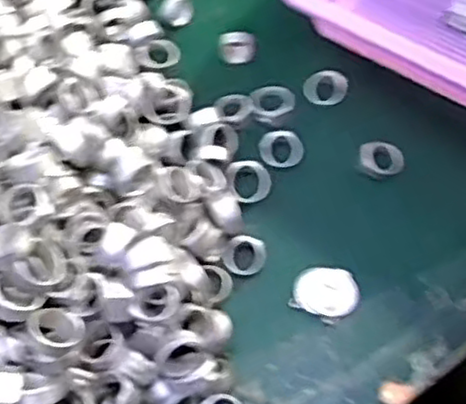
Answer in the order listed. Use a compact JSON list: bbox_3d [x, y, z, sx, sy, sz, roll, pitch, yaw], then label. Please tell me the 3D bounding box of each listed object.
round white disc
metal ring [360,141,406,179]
[{"bbox_3d":[0.058,0.056,0.438,0.040,0.005,0.030,10,65,6],"label":"round white disc"},{"bbox_3d":[0.101,-0.030,0.471,0.030,0.011,0.023,-12,65,-4],"label":"metal ring"}]

